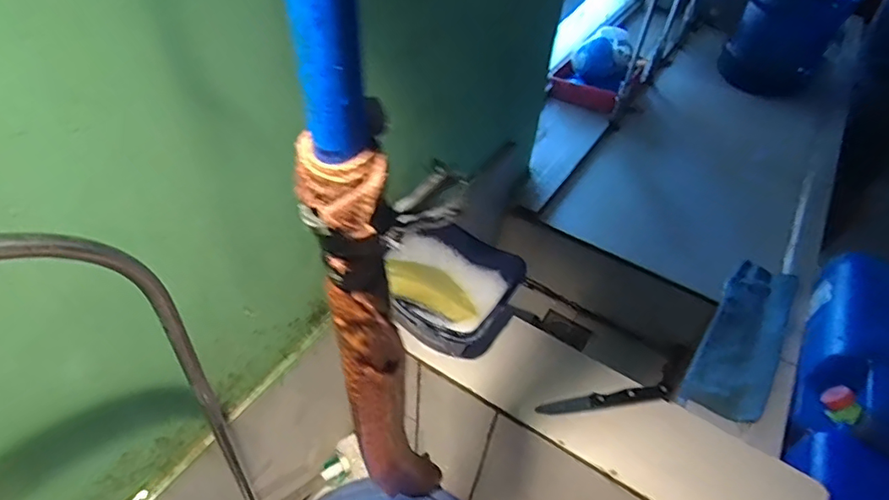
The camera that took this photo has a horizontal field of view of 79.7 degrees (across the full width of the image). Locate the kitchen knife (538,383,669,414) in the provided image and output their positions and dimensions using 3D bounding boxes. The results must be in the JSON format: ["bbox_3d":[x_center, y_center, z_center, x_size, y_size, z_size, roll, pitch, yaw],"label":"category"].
[{"bbox_3d":[0.196,0.183,0.653,0.168,0.010,0.020,-5,46,-10],"label":"kitchen knife"}]

